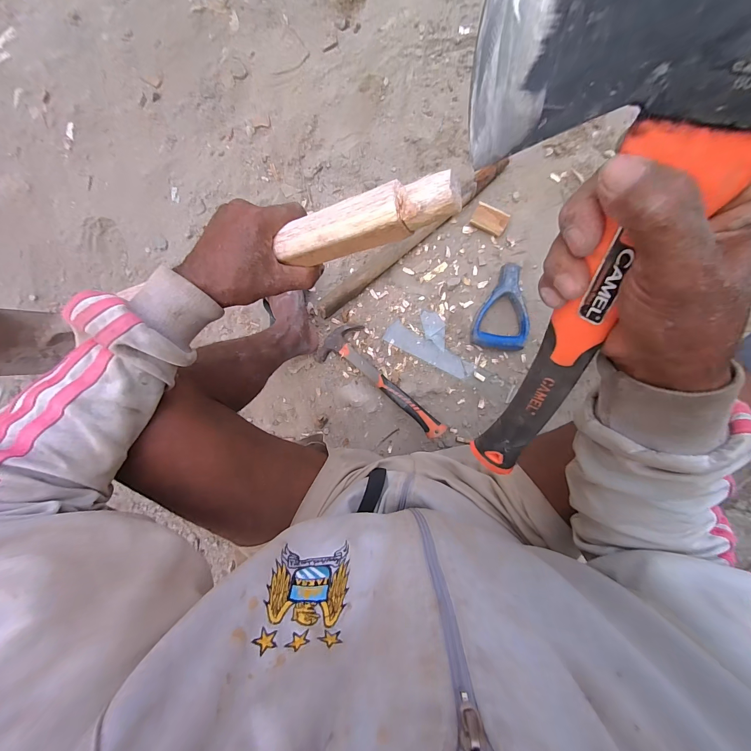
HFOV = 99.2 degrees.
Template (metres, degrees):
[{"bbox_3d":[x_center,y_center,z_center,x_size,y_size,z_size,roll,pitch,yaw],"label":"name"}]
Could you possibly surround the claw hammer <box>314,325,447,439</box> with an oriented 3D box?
[{"bbox_3d":[0.021,0.010,0.700,0.328,0.057,0.118,38,92,3],"label":"claw hammer"}]

